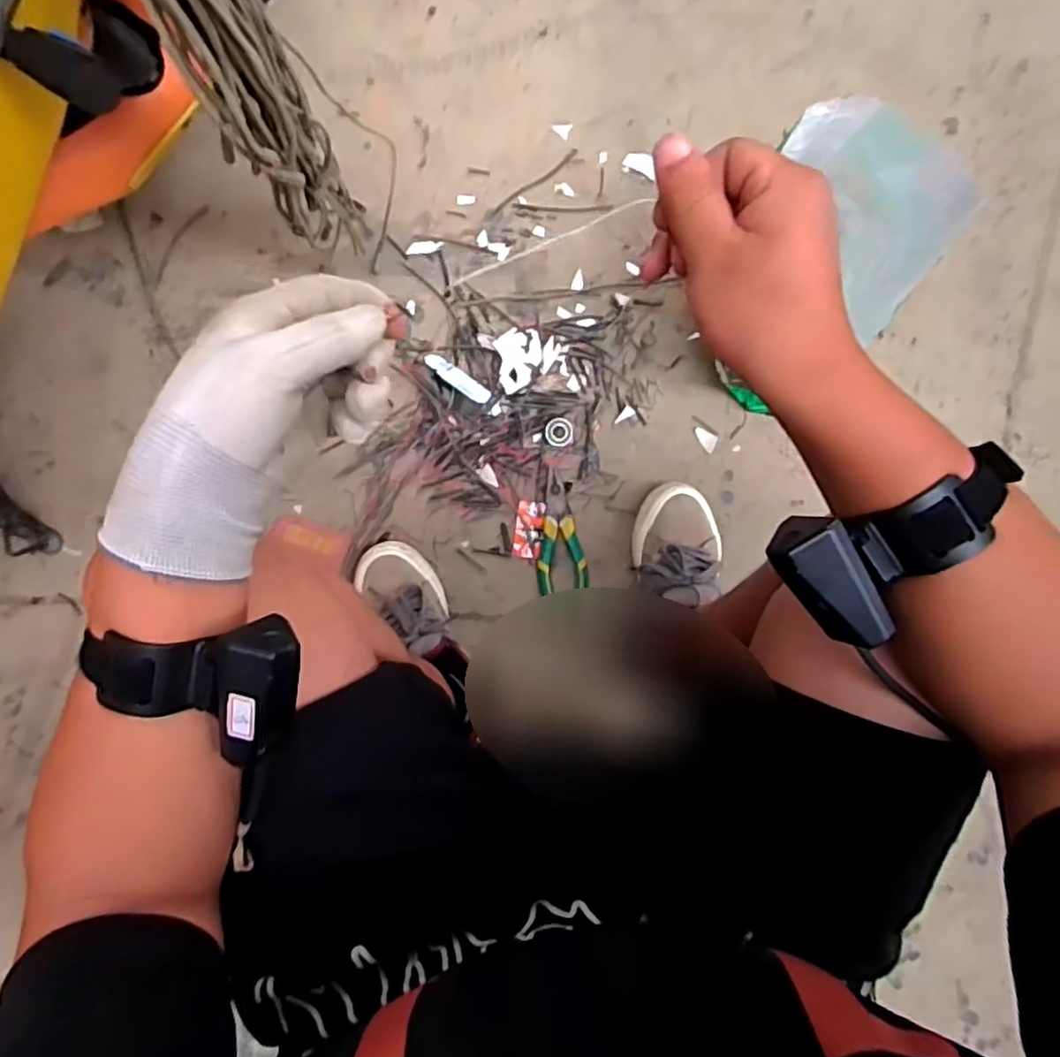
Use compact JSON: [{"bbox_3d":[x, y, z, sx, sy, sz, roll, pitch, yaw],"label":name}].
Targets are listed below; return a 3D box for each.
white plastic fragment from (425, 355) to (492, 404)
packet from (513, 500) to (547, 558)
[{"bbox_3d":[-0.090,-0.186,0.826,0.090,0.016,0.024,33,88,-3],"label":"white plastic fragment"},{"bbox_3d":[-0.002,0.001,0.835,0.035,0.014,0.070,8,89,-4],"label":"packet"}]

